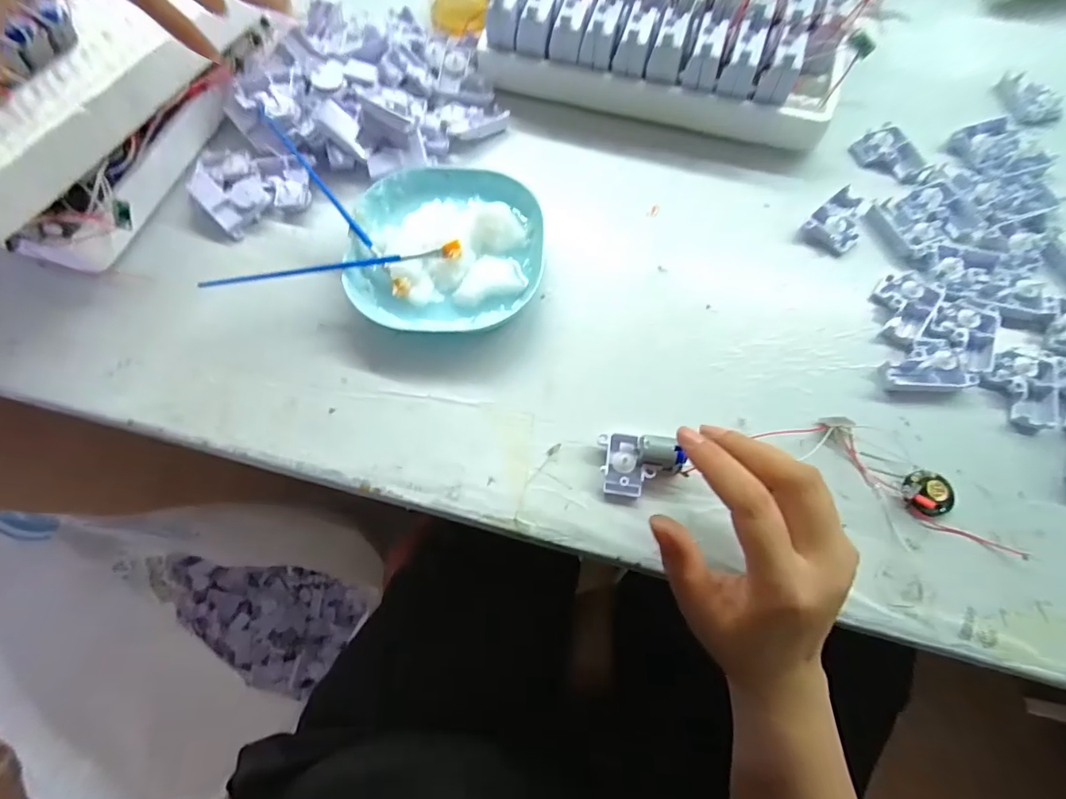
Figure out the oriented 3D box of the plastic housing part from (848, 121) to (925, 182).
[{"bbox_3d":[0.278,-0.192,0.381,0.038,0.014,0.051,-25,69,-9],"label":"plastic housing part"}]

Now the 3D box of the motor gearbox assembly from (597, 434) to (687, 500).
[{"bbox_3d":[0.063,0.039,0.284,0.046,0.022,0.036,5,73,1],"label":"motor gearbox assembly"}]

